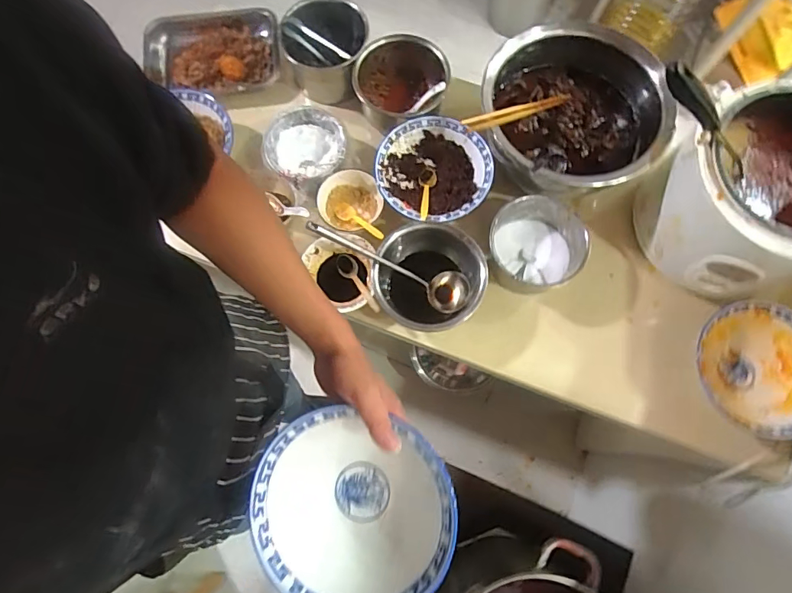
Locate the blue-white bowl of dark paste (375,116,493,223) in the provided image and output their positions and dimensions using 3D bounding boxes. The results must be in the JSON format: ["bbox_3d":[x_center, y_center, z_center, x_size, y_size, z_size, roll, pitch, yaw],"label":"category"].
[{"bbox_3d":[0.063,-0.205,0.783,0.184,0.058,0.175,0,75,0],"label":"blue-white bowl of dark paste"}]

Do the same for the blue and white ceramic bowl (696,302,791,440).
[{"bbox_3d":[0.552,0.115,0.706,0.182,0.073,0.189,0,75,0],"label":"blue and white ceramic bowl"}]

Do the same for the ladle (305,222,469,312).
[{"bbox_3d":[-0.004,-0.046,0.711,0.273,0.046,0.068,24,74,-27],"label":"ladle"}]

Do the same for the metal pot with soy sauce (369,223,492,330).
[{"bbox_3d":[0.049,-0.028,0.723,0.161,0.095,0.162,0,75,0],"label":"metal pot with soy sauce"}]

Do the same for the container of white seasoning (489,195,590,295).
[{"bbox_3d":[0.231,-0.086,0.754,0.146,0.111,0.142,0,75,0],"label":"container of white seasoning"}]

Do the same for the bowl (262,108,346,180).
[{"bbox_3d":[-0.153,-0.248,0.795,0.130,0.070,0.117,-4,75,-1],"label":"bowl"}]

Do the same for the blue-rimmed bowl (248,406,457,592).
[{"bbox_3d":[-0.039,0.203,0.454,0.194,0.065,0.194,-1,85,11],"label":"blue-rimmed bowl"}]

